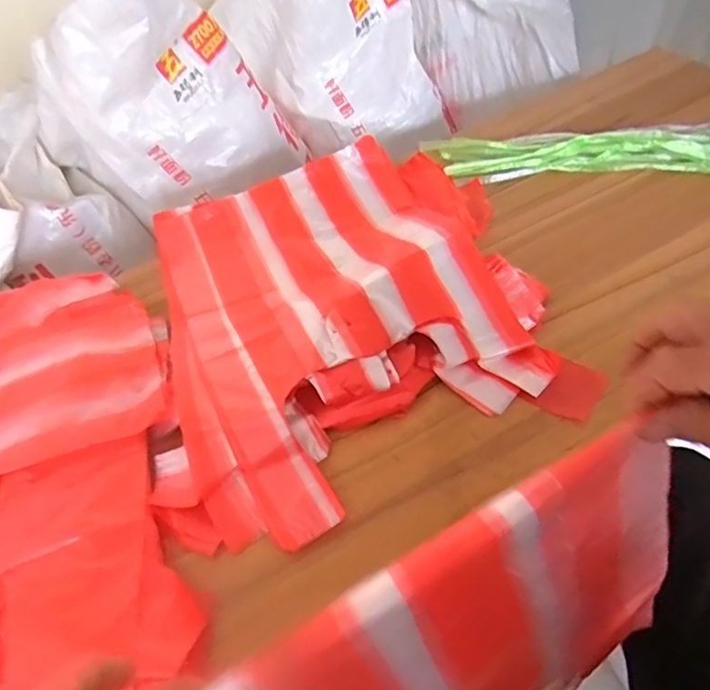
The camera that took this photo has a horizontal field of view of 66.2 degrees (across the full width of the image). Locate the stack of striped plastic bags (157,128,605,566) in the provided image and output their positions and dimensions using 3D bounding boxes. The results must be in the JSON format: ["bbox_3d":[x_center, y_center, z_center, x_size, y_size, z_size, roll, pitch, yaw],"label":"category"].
[{"bbox_3d":[-0.011,-0.056,0.571,0.422,0.058,0.454,-13,51,-3],"label":"stack of striped plastic bags"}]

